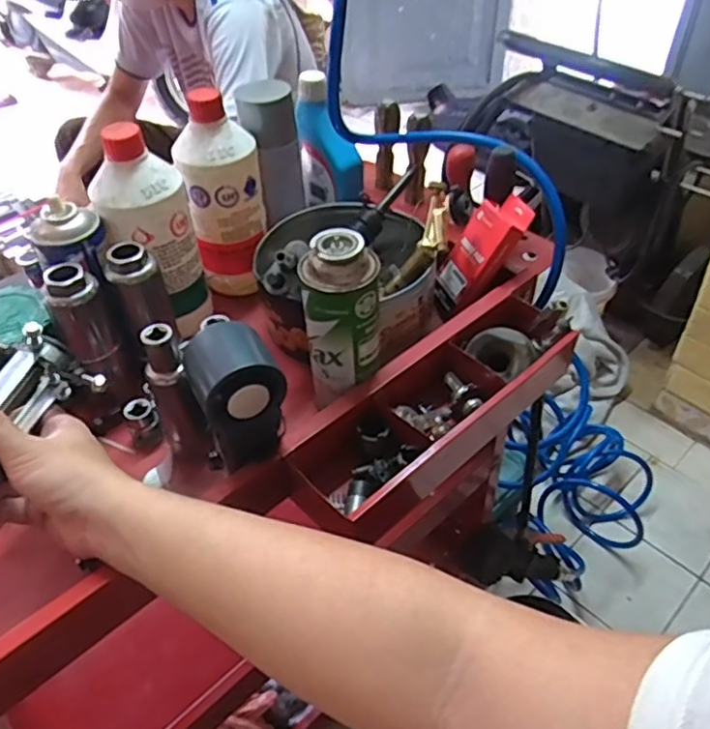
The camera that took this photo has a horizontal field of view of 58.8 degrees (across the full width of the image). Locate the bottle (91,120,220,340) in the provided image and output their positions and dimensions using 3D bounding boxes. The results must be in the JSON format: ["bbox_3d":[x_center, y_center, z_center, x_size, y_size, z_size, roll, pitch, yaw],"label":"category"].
[{"bbox_3d":[-0.203,-0.123,0.642,0.085,0.215,0.079,-13,46,-10],"label":"bottle"}]

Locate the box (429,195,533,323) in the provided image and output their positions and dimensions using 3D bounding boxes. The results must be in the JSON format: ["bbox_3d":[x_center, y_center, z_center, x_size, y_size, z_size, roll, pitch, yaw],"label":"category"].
[{"bbox_3d":[0.130,-0.116,0.680,0.024,0.143,0.060,14,29,-42],"label":"box"}]

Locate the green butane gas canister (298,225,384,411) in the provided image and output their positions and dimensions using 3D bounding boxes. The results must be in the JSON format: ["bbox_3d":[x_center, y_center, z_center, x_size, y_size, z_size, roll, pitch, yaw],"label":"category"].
[{"bbox_3d":[-0.008,-0.041,0.555,0.065,0.158,0.066,-2,45,1],"label":"green butane gas canister"}]

